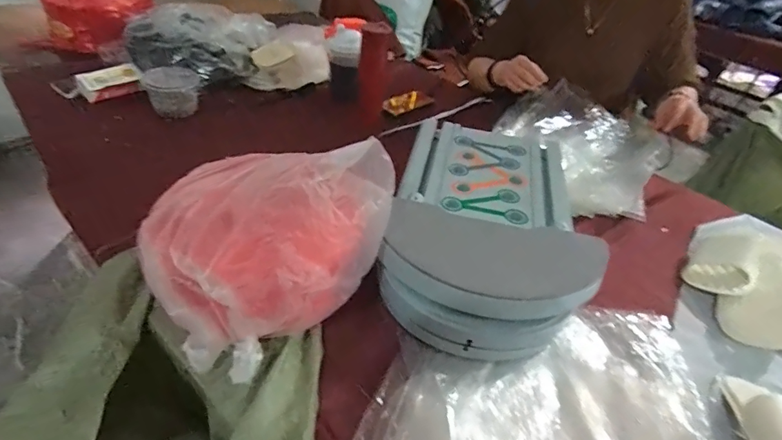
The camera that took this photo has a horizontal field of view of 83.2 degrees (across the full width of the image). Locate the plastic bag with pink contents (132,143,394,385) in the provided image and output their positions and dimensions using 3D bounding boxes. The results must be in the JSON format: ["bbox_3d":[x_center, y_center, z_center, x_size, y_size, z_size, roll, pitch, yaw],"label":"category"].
[{"bbox_3d":[-0.164,0.005,0.581,0.294,0.200,0.268,-24,49,-33],"label":"plastic bag with pink contents"}]

